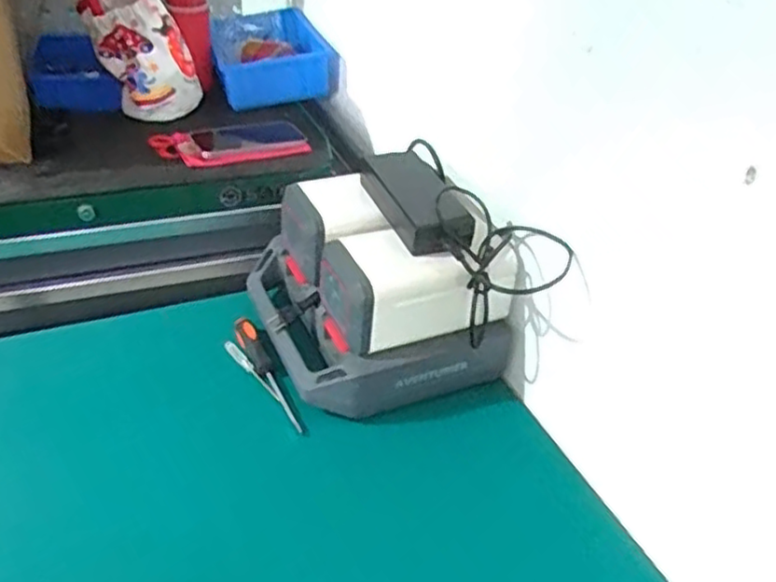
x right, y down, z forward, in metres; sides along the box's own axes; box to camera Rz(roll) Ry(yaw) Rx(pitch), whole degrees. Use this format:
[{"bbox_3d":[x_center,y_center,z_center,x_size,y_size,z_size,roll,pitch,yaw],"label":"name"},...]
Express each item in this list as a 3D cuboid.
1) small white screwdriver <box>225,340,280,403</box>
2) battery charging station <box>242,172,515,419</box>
[{"bbox_3d":[-0.160,0.094,0.834,0.012,0.014,0.097,-28,62,-38],"label":"small white screwdriver"},{"bbox_3d":[-0.014,-0.017,0.836,0.249,0.182,0.261,-10,39,-22],"label":"battery charging station"}]

